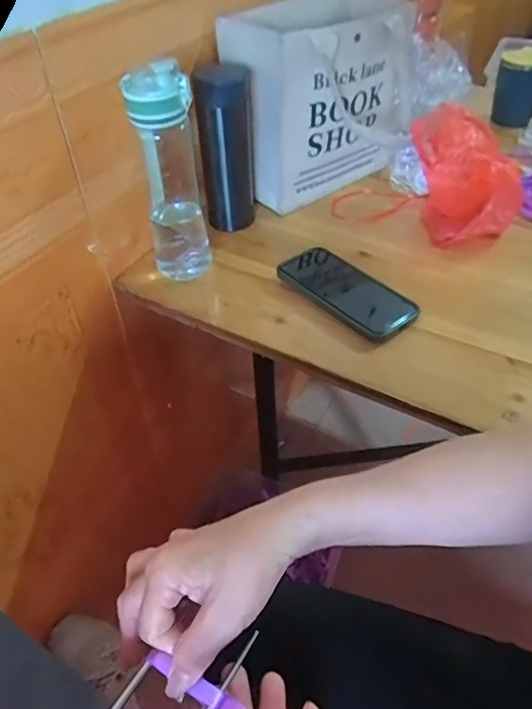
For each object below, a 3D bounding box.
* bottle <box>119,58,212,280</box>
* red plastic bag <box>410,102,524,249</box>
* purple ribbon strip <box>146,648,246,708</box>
[{"bbox_3d":[-0.105,-0.194,0.610,0.067,0.237,0.061,-3,44,0],"label":"bottle"},{"bbox_3d":[0.248,-0.223,0.679,0.094,0.137,0.135,-14,45,-11],"label":"red plastic bag"},{"bbox_3d":[-0.044,0.201,0.329,0.062,0.006,0.011,19,46,19],"label":"purple ribbon strip"}]

